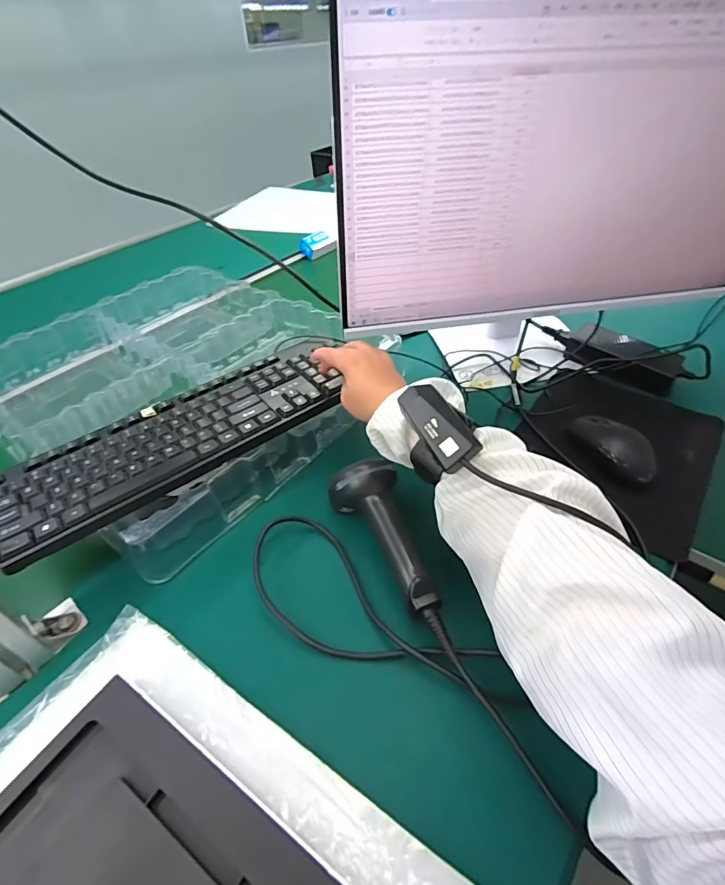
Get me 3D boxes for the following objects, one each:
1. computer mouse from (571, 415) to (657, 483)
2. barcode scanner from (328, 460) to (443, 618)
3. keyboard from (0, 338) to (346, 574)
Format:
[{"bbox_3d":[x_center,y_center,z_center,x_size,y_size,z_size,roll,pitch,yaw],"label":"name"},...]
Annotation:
[{"bbox_3d":[0.292,0.006,0.527,0.051,0.032,0.096,-22,47,-20],"label":"computer mouse"},{"bbox_3d":[0.017,0.090,0.422,0.061,0.066,0.148,-12,44,-11],"label":"barcode scanner"},{"bbox_3d":[-0.182,-0.008,0.479,0.362,0.024,0.115,-31,51,-26],"label":"keyboard"}]

